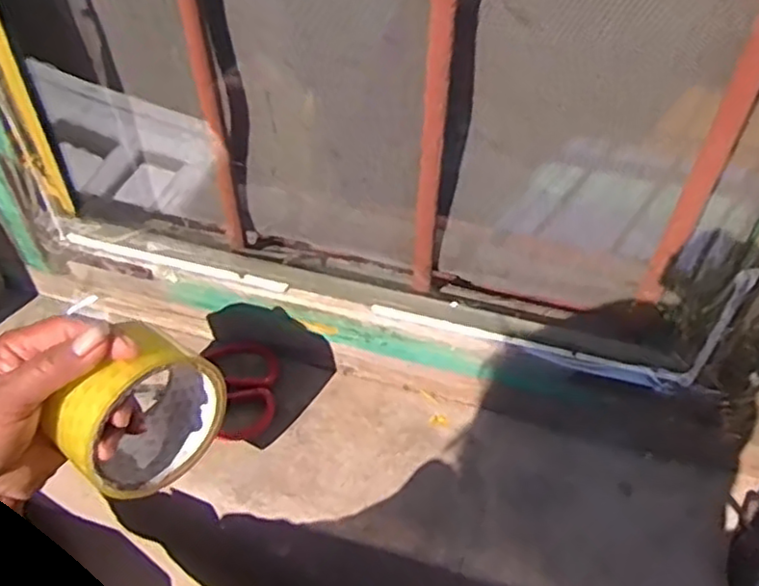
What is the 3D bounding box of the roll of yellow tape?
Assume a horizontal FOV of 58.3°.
[{"bbox_3d":[-0.141,0.063,0.393,0.049,0.101,0.088,32,52,31],"label":"roll of yellow tape"}]

